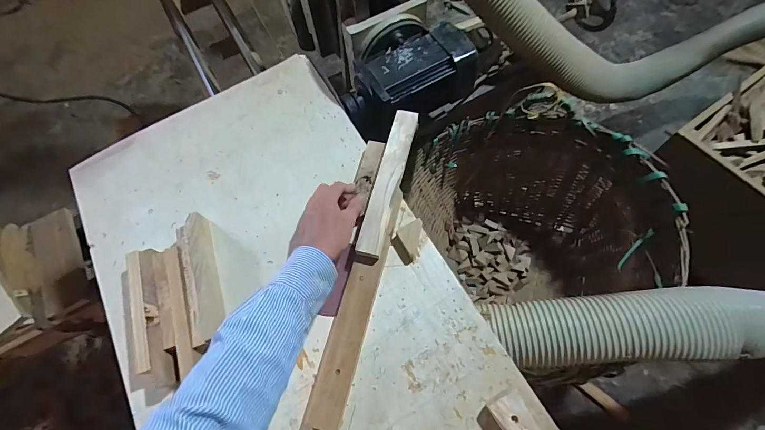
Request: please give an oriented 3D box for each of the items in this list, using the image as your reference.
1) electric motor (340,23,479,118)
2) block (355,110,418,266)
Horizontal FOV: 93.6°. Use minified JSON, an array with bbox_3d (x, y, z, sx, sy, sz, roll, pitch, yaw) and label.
[{"bbox_3d":[0.067,-0.296,0.856,0.308,0.147,0.210,-32,67,-11],"label":"electric motor"},{"bbox_3d":[0.012,-0.052,0.604,0.044,0.029,0.275,12,71,9],"label":"block"}]

